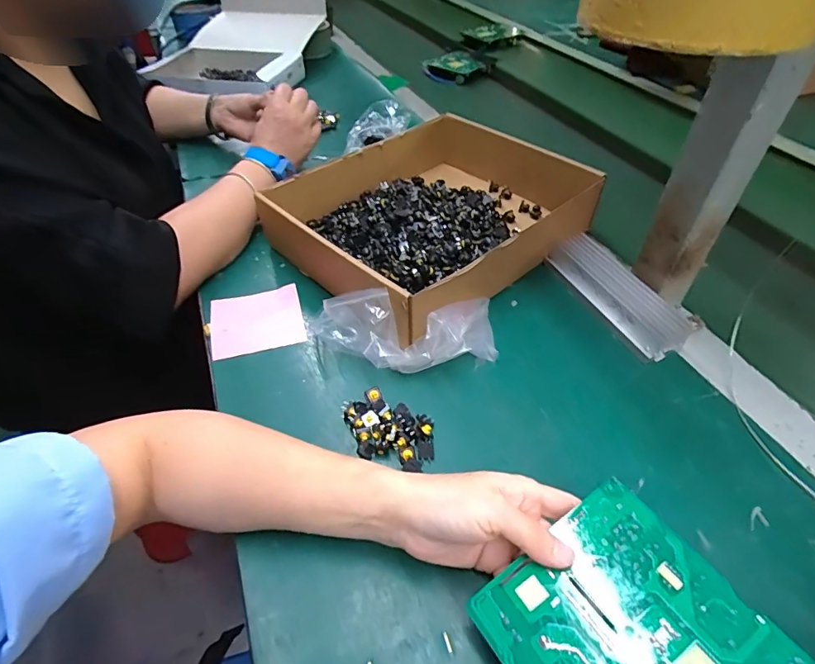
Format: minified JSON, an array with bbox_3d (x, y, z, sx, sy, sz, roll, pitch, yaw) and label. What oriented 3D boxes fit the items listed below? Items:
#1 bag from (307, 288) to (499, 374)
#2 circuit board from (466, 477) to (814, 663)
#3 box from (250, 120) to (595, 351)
[{"bbox_3d":[-0.007,-0.009,0.407,0.165,0.067,0.075,-2,45,0],"label":"bag"},{"bbox_3d":[0.113,0.156,0.227,0.113,0.004,0.129,-33,52,-12],"label":"circuit board"},{"bbox_3d":[0.038,-0.139,0.532,0.326,0.077,0.251,-32,52,-26],"label":"box"}]

